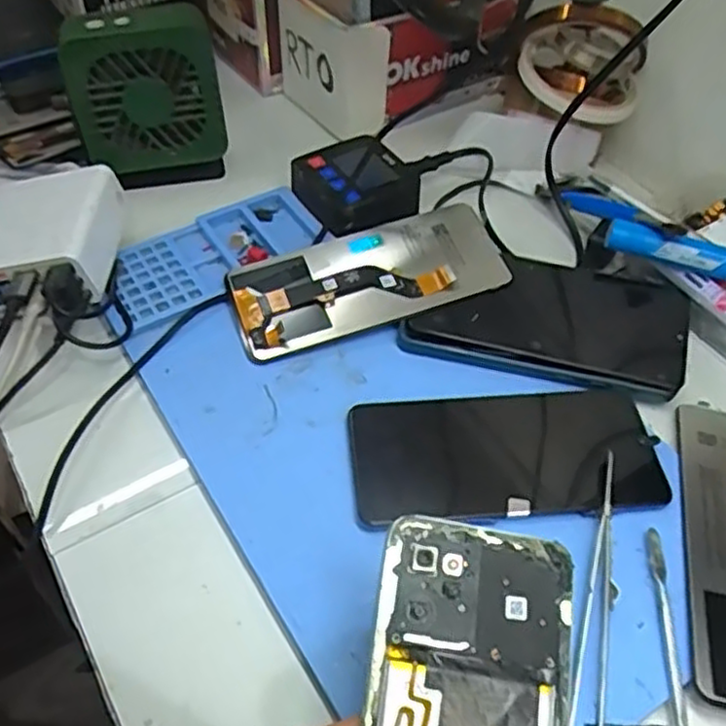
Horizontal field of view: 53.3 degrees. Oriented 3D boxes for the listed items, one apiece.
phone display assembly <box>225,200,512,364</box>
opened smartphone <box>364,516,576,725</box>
[{"bbox_3d":[0.003,-0.053,0.444,0.167,0.009,0.073,-17,58,-9],"label":"phone display assembly"},{"bbox_3d":[0.037,0.138,0.253,0.074,0.004,0.158,12,67,-6],"label":"opened smartphone"}]

